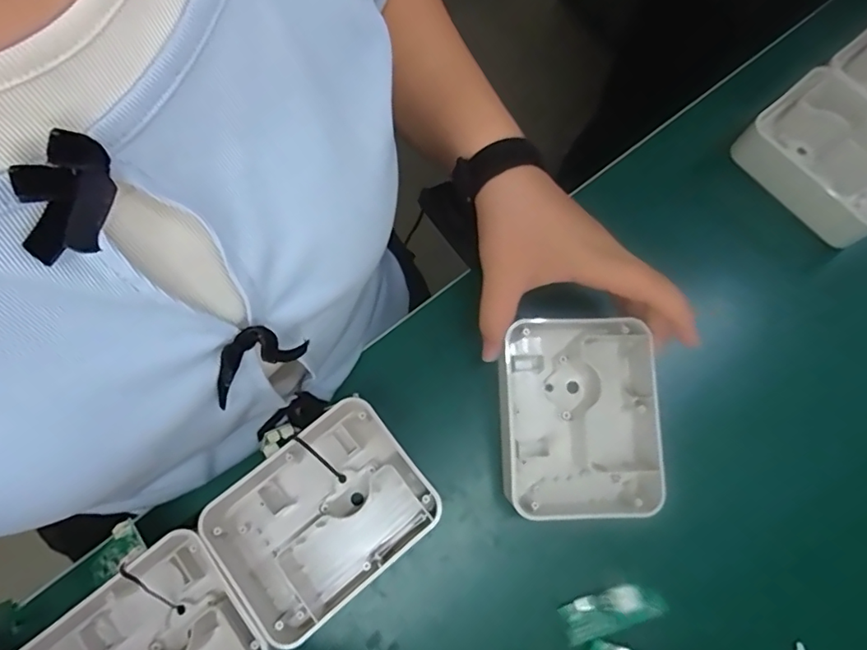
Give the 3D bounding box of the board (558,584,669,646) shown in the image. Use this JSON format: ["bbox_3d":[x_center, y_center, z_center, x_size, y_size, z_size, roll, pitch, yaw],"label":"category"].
[{"bbox_3d":[0.118,0.187,0.348,0.067,0.008,0.023,-15,74,-7],"label":"board"}]

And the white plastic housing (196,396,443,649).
[{"bbox_3d":[-0.071,0.125,0.347,0.130,0.047,0.103,-38,78,-13],"label":"white plastic housing"}]

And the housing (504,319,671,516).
[{"bbox_3d":[0.099,0.060,0.361,0.101,0.054,0.131,0,70,0],"label":"housing"}]

